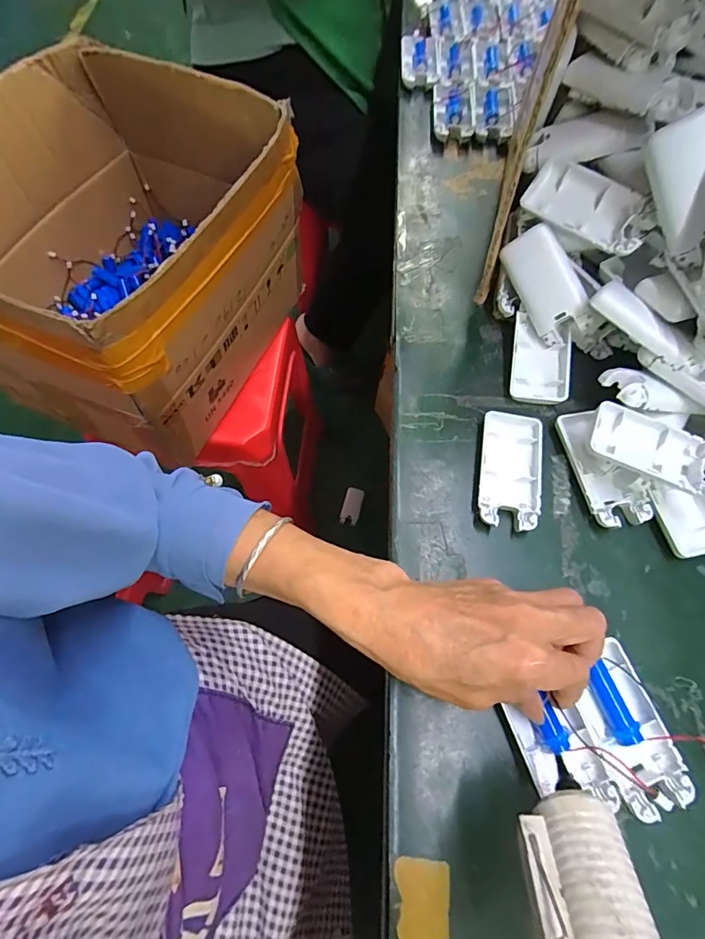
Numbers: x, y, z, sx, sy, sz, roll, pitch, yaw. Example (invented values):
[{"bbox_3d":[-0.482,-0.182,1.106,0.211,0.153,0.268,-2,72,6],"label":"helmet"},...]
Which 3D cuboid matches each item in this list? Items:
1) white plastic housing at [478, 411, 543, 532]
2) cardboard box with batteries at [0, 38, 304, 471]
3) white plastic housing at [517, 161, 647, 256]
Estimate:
[{"bbox_3d":[0.121,0.000,0.354,0.043,0.015,0.094,10,67,1],"label":"white plastic housing"},{"bbox_3d":[-0.275,-0.260,0.570,0.345,0.267,0.385,25,68,7],"label":"cardboard box with batteries"},{"bbox_3d":[0.175,-0.196,0.341,0.090,0.019,0.042,34,113,11],"label":"white plastic housing"}]

